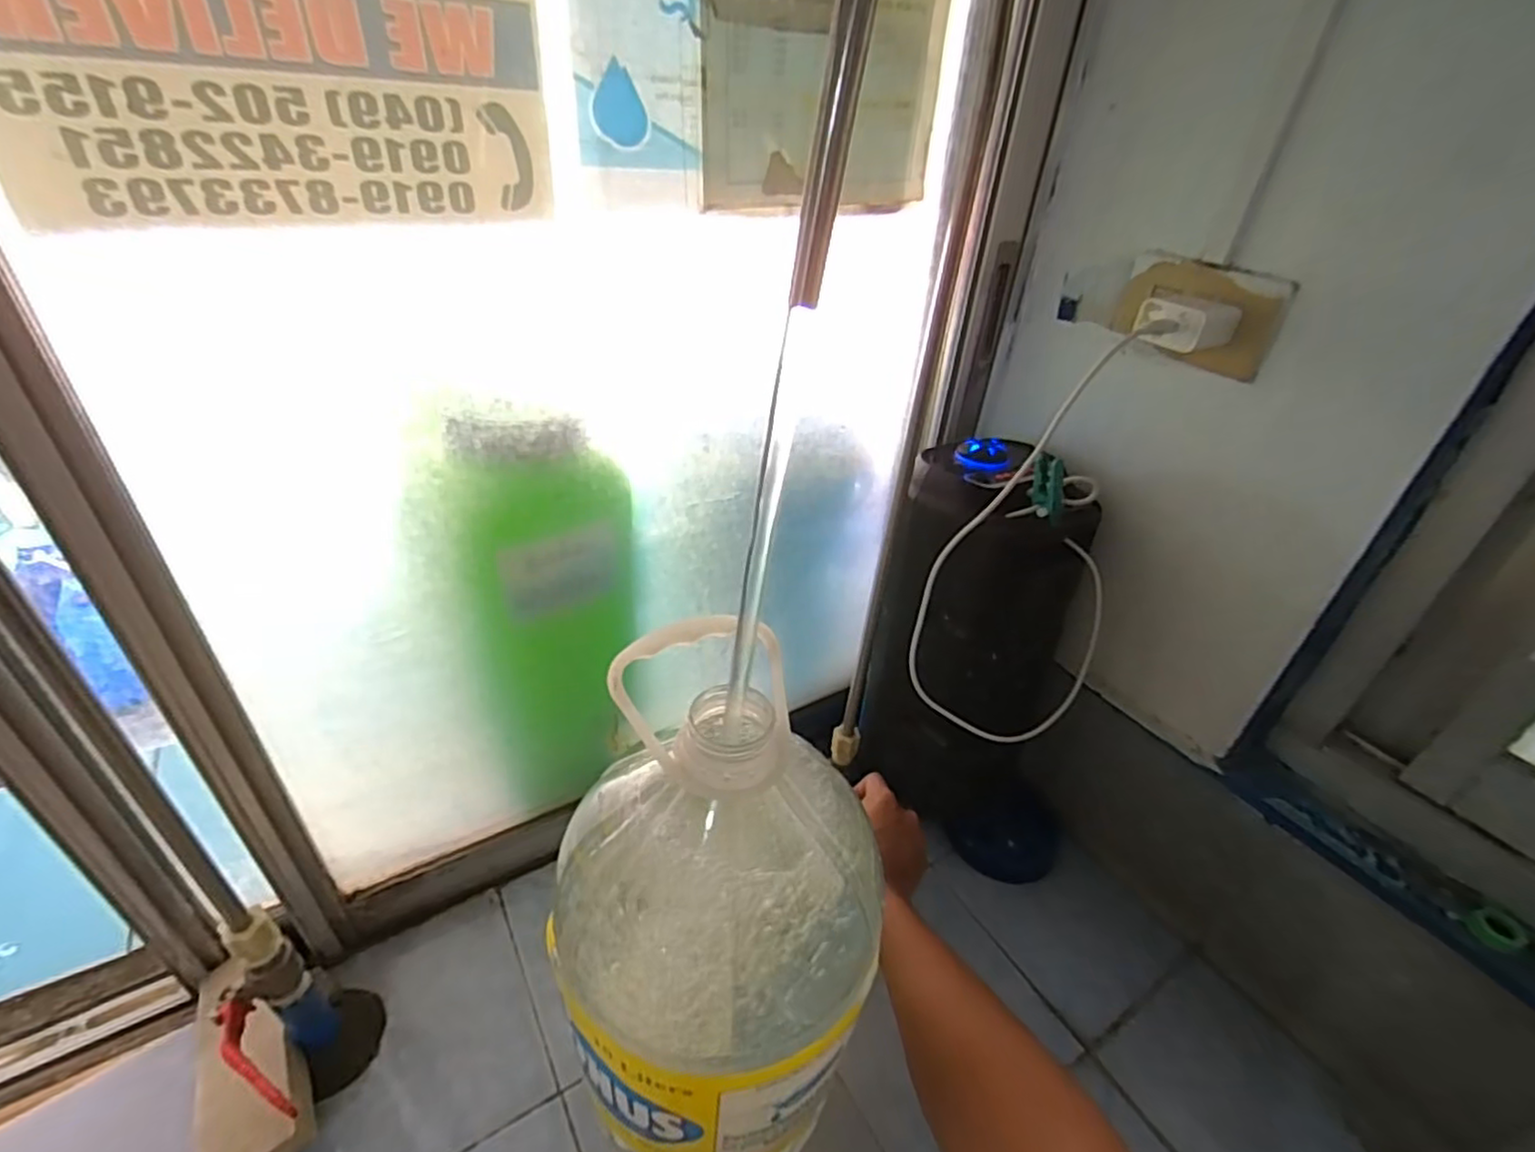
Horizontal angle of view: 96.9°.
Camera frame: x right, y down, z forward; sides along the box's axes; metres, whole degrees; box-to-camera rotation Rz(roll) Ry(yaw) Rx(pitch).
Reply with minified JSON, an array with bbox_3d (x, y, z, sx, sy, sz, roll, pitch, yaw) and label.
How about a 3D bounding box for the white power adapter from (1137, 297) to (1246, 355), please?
[{"bbox_3d":[0.310,-0.190,0.506,0.067,0.035,0.050,-19,42,-30],"label":"white power adapter"}]

